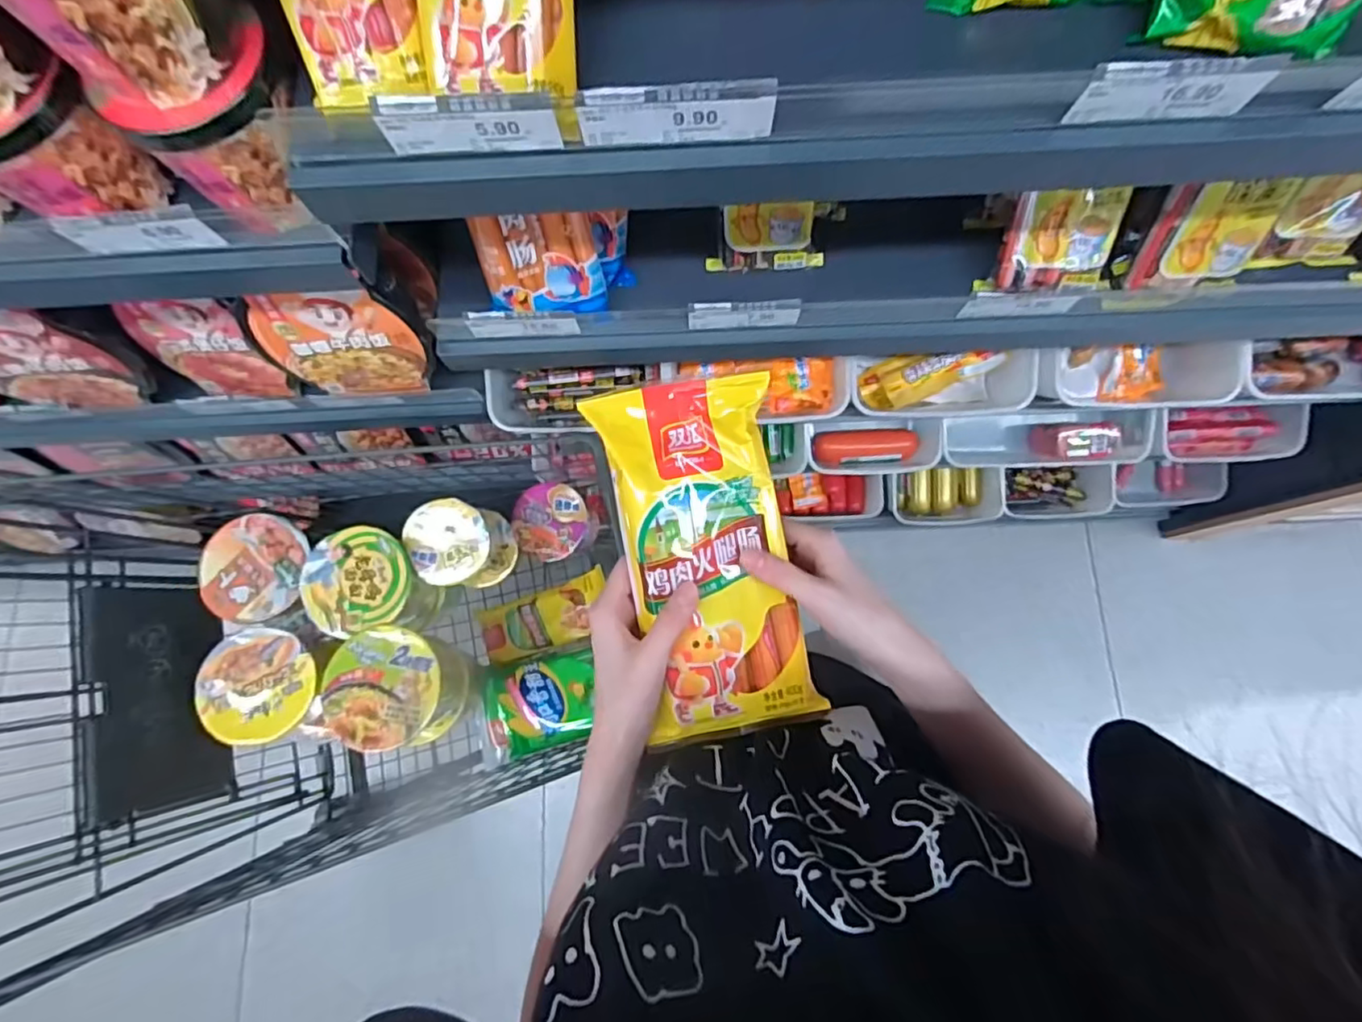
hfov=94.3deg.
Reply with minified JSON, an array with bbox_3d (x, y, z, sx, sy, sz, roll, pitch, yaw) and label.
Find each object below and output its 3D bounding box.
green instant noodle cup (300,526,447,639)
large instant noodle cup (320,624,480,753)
[{"bbox_3d":[-0.392,0.097,0.822,0.137,0.125,0.126,0,78,1],"label":"green instant noodle cup"},{"bbox_3d":[-0.345,0.213,0.781,0.133,0.124,0.128,0,78,1],"label":"large instant noodle cup"}]

